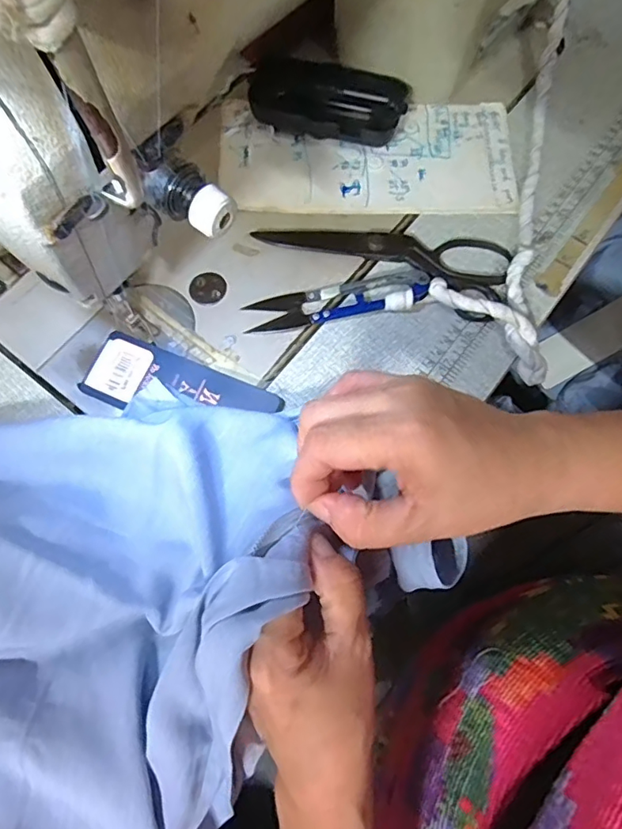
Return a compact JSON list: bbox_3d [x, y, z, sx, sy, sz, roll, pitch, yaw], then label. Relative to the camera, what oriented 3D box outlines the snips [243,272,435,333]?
[{"bbox_3d":[0.017,-0.074,0.339,0.115,0.017,0.026,-7,71,-3],"label":"snips"}]

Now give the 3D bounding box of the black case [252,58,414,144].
[{"bbox_3d":[0.013,-0.226,0.381,0.108,0.031,0.048,11,71,3],"label":"black case"}]

